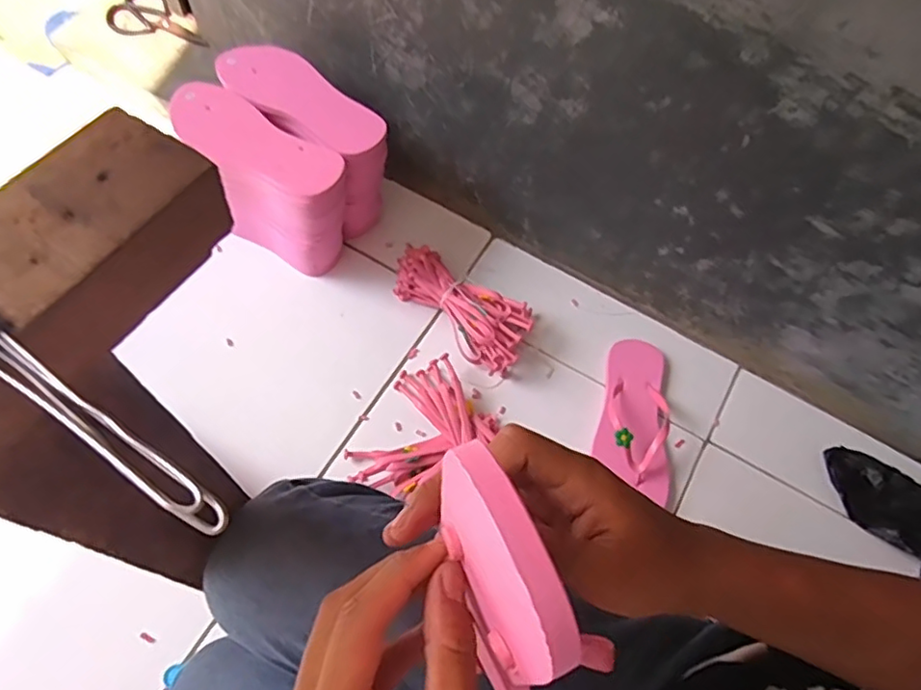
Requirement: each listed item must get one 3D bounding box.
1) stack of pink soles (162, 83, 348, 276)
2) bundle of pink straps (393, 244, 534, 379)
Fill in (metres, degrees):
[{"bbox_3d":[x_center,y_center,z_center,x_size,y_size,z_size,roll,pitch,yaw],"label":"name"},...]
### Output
[{"bbox_3d":[-0.262,-0.208,0.819,0.238,0.208,0.089,31,66,11],"label":"stack of pink soles"},{"bbox_3d":[-0.003,-0.054,0.836,0.213,0.065,0.096,32,66,12],"label":"bundle of pink straps"}]

